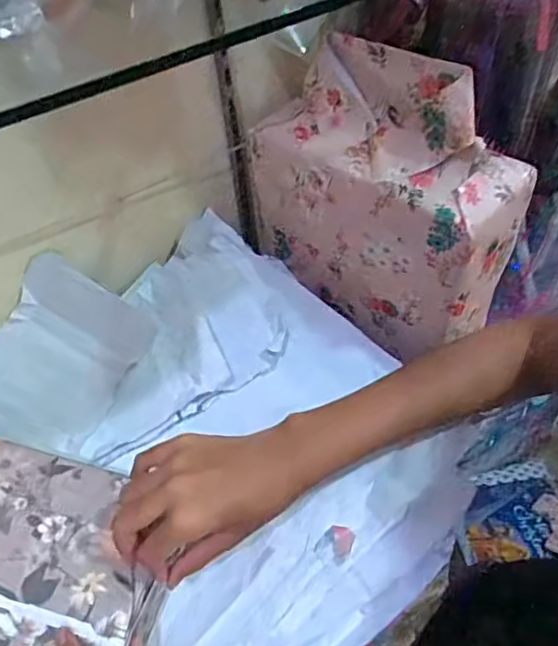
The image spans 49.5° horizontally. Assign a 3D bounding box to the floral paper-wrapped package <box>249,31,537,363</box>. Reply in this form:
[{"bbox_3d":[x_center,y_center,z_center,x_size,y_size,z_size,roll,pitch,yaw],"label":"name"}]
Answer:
[{"bbox_3d":[0.083,-0.105,0.499,0.091,0.222,0.205,-39,58,-24],"label":"floral paper-wrapped package"}]

